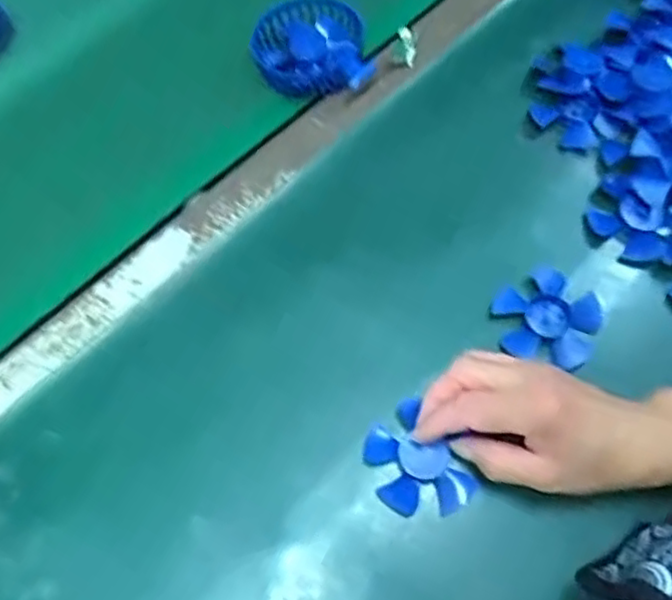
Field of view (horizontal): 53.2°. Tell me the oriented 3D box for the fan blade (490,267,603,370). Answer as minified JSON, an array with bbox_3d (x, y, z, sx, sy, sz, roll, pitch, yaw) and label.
[{"bbox_3d":[0.146,0.014,0.464,0.068,0.019,0.070,-1,67,3],"label":"fan blade"}]

